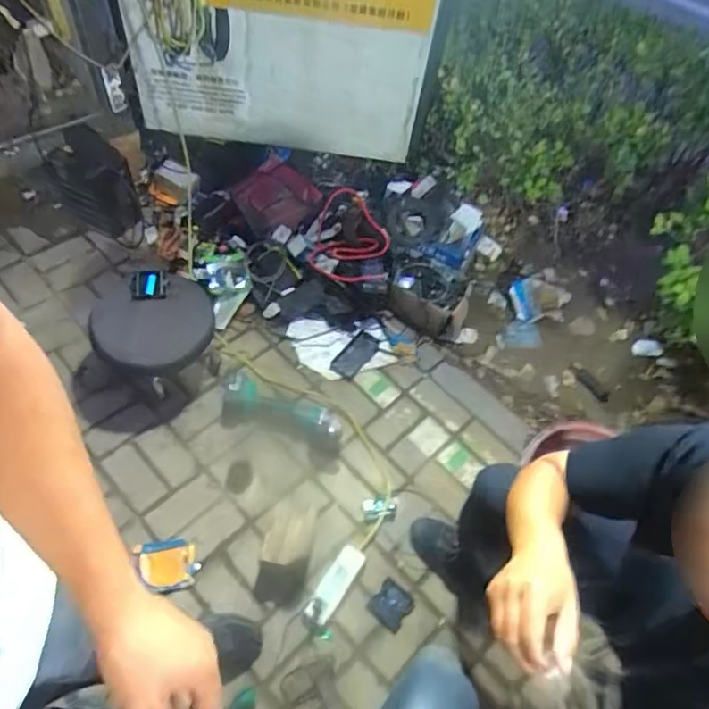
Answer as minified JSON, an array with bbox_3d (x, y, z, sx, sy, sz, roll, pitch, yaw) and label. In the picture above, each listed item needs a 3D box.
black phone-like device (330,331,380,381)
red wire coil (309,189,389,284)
[{"bbox_3d":[0.003,0.003,1.705,0.083,0.014,0.173,39,70,8],"label":"black phone-like device"},{"bbox_3d":[-0.001,-0.402,1.796,0.259,0.083,0.362,12,54,2],"label":"red wire coil"}]

